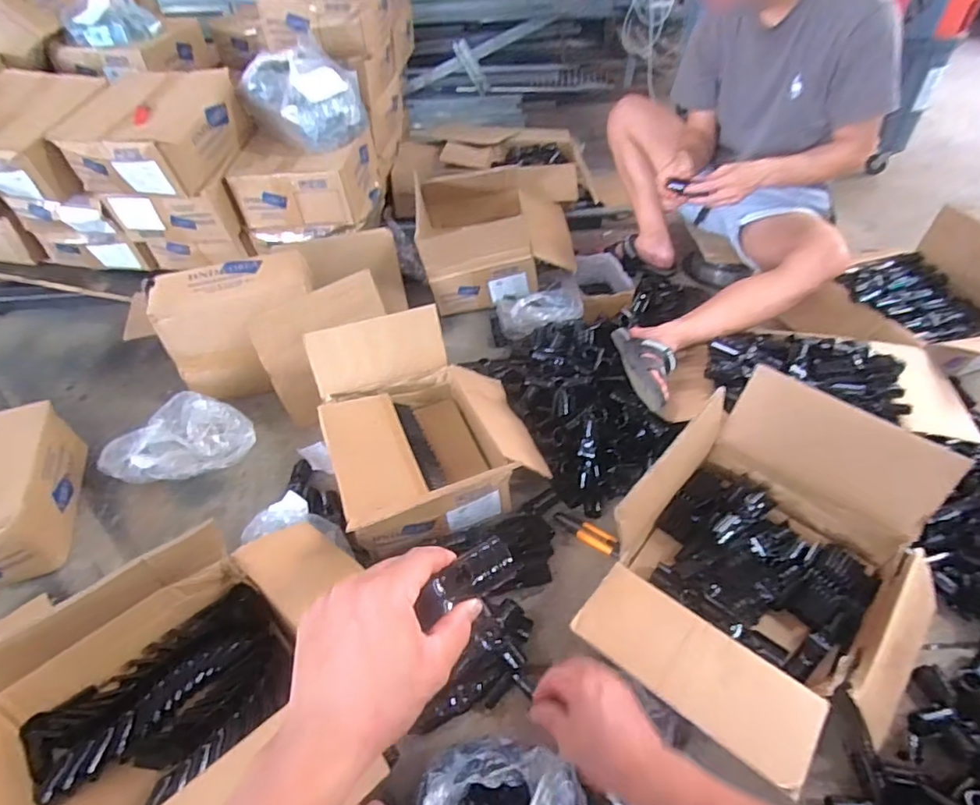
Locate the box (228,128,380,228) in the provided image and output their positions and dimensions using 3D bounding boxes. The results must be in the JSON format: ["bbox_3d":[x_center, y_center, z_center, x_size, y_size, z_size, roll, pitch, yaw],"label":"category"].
[{"bbox_3d":[-0.455,-0.574,1.396,0.299,0.128,0.324,-3,43,0],"label":"box"}]

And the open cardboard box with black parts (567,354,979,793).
[{"bbox_3d":[0.398,0.232,0.756,0.475,0.251,0.379,-34,51,-29],"label":"open cardboard box with black parts"}]

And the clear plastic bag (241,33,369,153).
[{"bbox_3d":[-0.447,-0.744,1.346,0.277,0.163,0.295,-15,45,-12],"label":"clear plastic bag"}]

